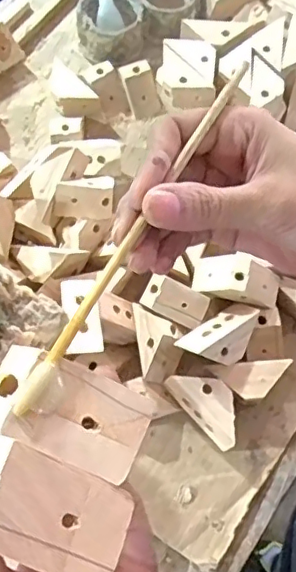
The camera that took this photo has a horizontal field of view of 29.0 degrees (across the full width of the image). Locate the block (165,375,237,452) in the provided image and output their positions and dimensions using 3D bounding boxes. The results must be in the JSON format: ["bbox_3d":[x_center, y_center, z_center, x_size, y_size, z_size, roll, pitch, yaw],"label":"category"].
[{"bbox_3d":[0.059,0.111,0.541,0.040,0.042,0.079,-43,70,-14],"label":"block"}]

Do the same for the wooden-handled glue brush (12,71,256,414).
[{"bbox_3d":[0.000,-0.030,0.243,0.006,0.005,0.192,26,68,14],"label":"wooden-handled glue brush"}]

